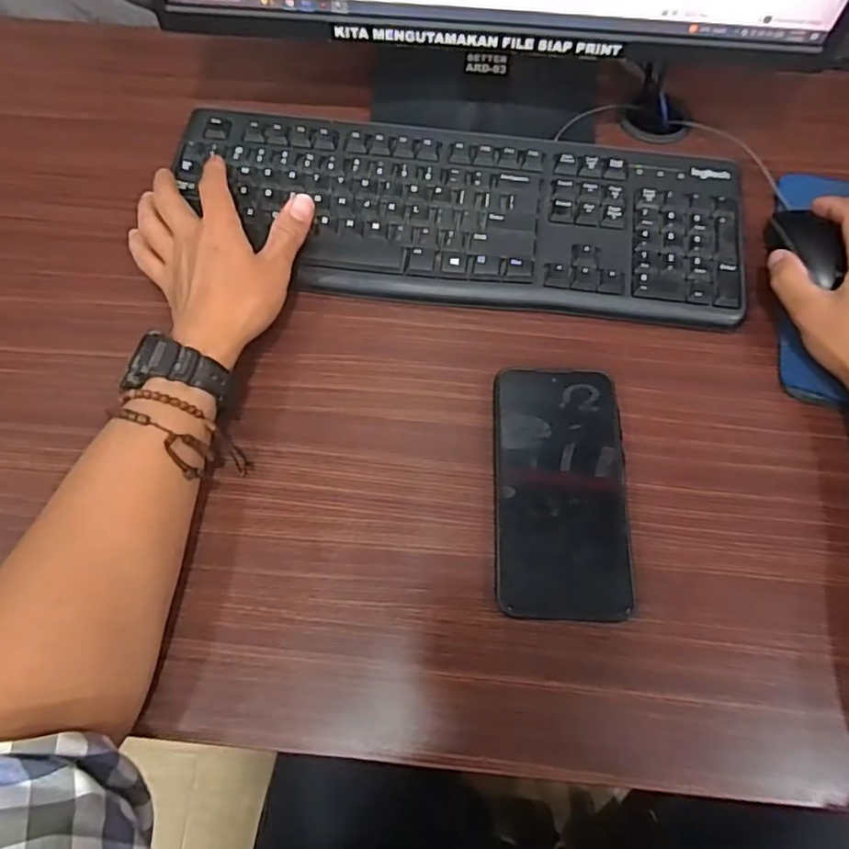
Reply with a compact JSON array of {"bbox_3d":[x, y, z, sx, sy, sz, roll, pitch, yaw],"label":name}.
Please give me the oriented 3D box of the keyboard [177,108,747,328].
[{"bbox_3d":[0.023,-0.162,0.472,0.424,0.029,0.157,11,65,4],"label":"keyboard"}]

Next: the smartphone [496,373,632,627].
[{"bbox_3d":[0.085,0.037,0.385,0.080,0.009,0.160,0,68,7],"label":"smartphone"}]

